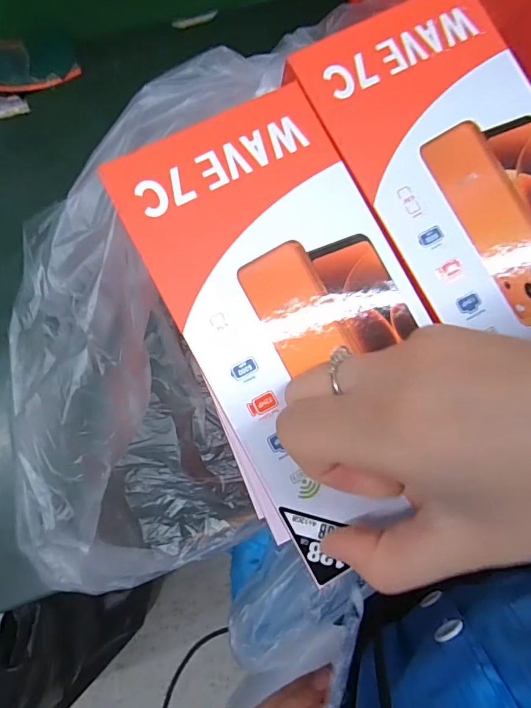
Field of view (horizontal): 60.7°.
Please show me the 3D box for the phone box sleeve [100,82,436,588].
[{"bbox_3d":[0.014,-0.016,0.176,0.091,0.007,0.169,-25,86,-6],"label":"phone box sleeve"}]

